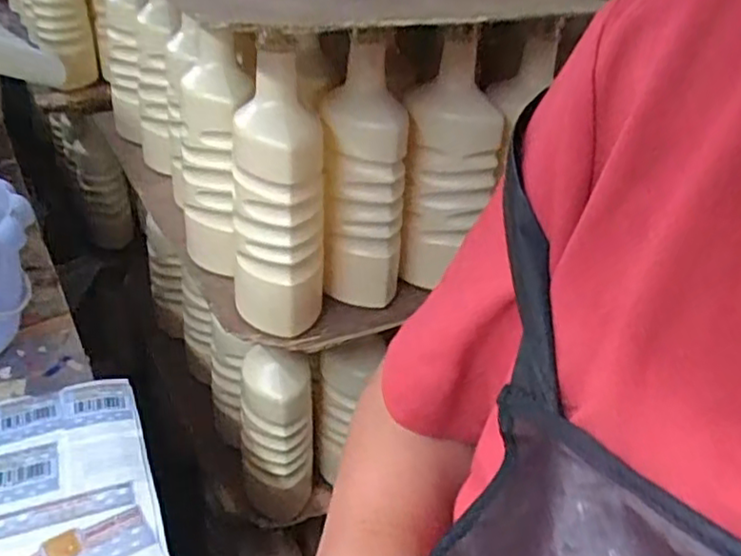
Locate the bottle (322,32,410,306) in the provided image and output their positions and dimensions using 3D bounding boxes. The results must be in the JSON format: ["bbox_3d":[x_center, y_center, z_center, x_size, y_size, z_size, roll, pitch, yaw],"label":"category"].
[{"bbox_3d":[-0.004,-0.076,0.568,0.063,0.223,0.077,5,34,0],"label":"bottle"}]

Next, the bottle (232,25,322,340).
[{"bbox_3d":[-0.071,-0.064,0.544,0.074,0.235,0.078,3,34,-4],"label":"bottle"}]

